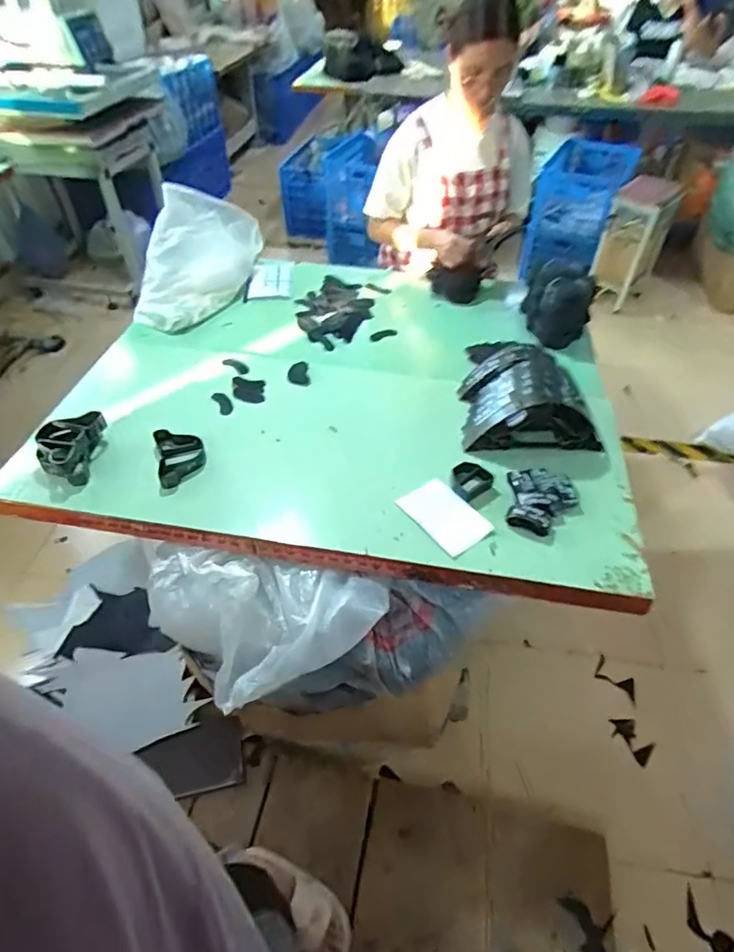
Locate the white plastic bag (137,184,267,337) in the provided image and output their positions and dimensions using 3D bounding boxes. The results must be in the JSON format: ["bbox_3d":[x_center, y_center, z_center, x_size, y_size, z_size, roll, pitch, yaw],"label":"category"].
[{"bbox_3d":[-0.445,-0.584,1.383,0.200,0.239,0.428,32,60,27],"label":"white plastic bag"}]

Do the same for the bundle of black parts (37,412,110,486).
[{"bbox_3d":[-0.554,-0.056,0.997,0.093,0.073,0.135,6,52,10],"label":"bundle of black parts"}]

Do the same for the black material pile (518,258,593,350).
[{"bbox_3d":[0.491,-0.450,1.366,0.136,0.163,0.169,-9,51,-1],"label":"black material pile"}]

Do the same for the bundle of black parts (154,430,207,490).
[{"bbox_3d":[-0.357,-0.039,1.022,0.087,0.024,0.137,-16,51,-7],"label":"bundle of black parts"}]

